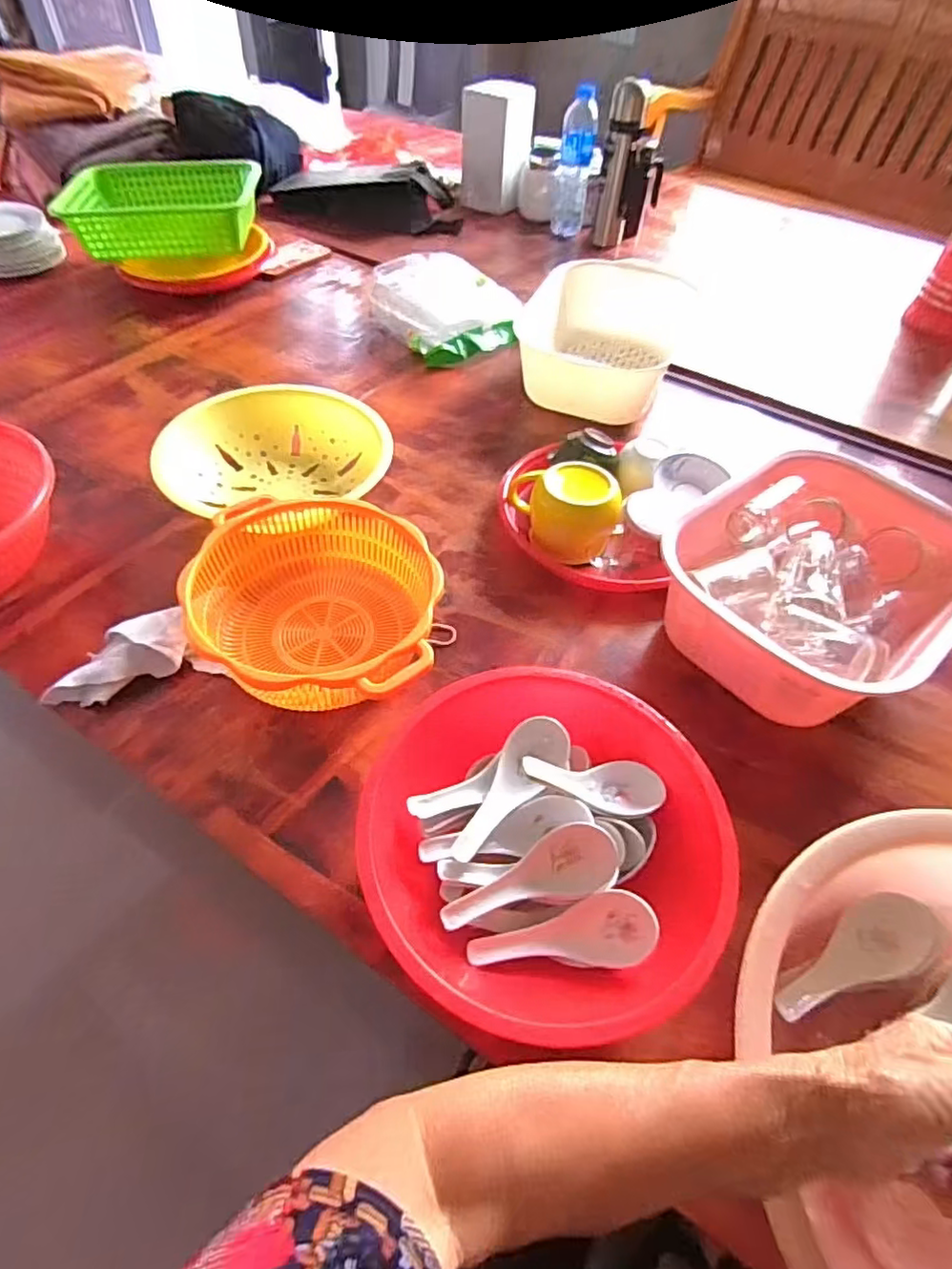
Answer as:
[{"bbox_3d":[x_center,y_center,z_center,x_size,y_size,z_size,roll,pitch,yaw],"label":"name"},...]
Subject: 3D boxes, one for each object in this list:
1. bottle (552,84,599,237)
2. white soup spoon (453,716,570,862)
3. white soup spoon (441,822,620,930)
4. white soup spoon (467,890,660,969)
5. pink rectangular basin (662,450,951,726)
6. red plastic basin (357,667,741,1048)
[{"bbox_3d":[0.194,-0.919,1.212,0.068,0.227,0.065,0,51,-3],"label":"bottle"},{"bbox_3d":[0.023,0.113,0.453,0.044,0.027,0.121,32,56,21],"label":"white soup spoon"},{"bbox_3d":[0.035,0.160,0.418,0.119,0.028,0.043,-9,52,-11],"label":"white soup spoon"},{"bbox_3d":[0.058,0.203,0.414,0.123,0.026,0.043,-12,51,6],"label":"white soup spoon"},{"bbox_3d":[0.324,-0.045,0.600,0.242,0.122,0.273,36,57,24],"label":"pink rectangular basin"},{"bbox_3d":[0.047,0.147,0.450,0.242,0.075,0.242,2,51,-2],"label":"red plastic basin"}]

